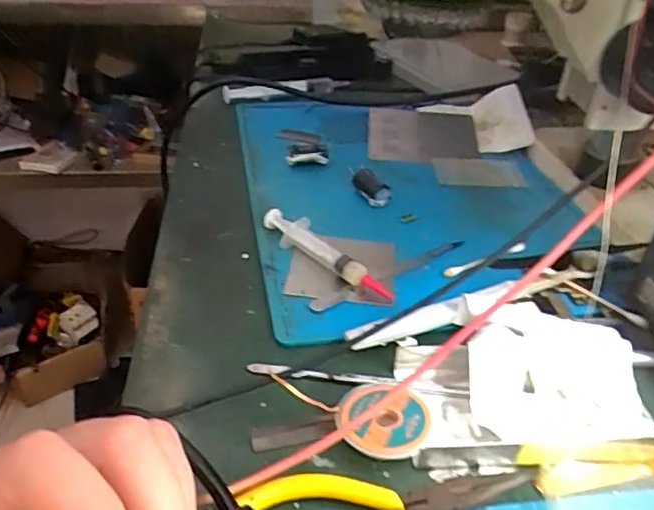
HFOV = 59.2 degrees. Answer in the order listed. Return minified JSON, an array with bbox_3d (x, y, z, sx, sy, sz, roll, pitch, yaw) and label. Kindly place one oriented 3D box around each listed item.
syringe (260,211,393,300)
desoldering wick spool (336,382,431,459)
[{"bbox_3d":[-0.003,-0.002,0.369,0.016,0.017,0.105,-28,45,-34],"label":"syringe"},{"bbox_3d":[0.027,0.078,0.270,0.042,0.012,0.042,1,36,-1],"label":"desoldering wick spool"}]

